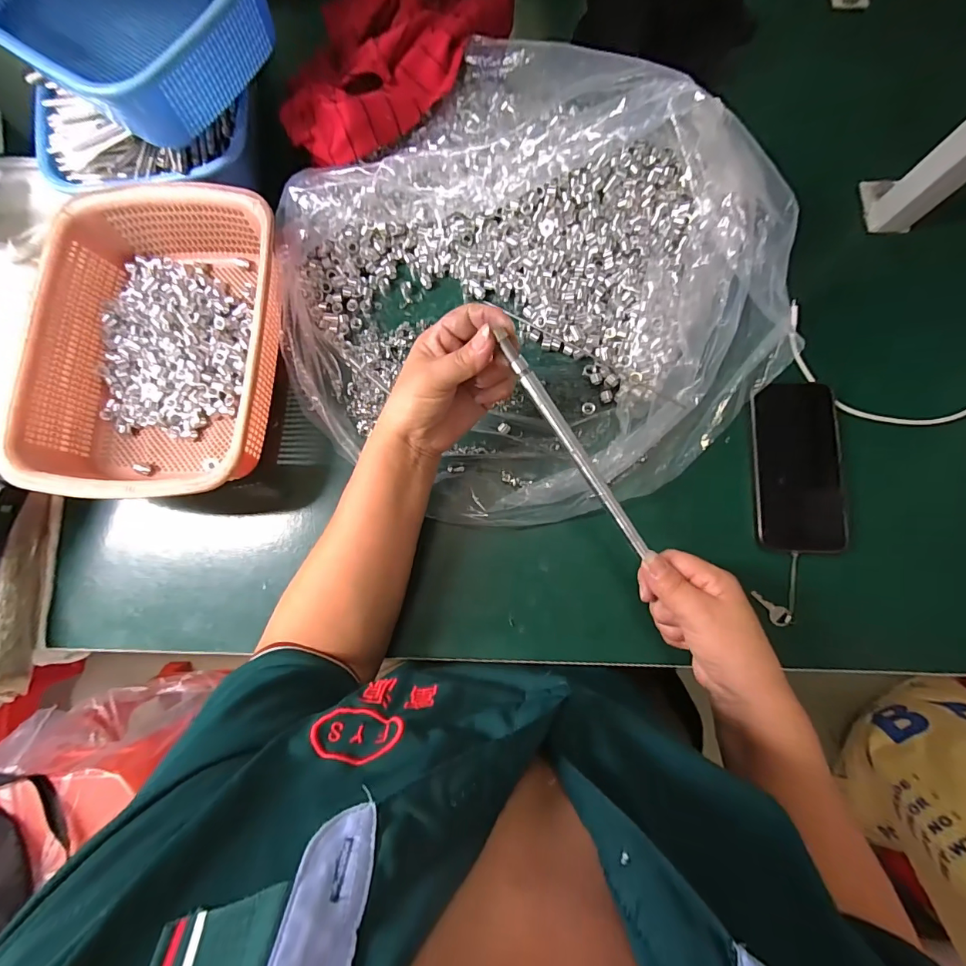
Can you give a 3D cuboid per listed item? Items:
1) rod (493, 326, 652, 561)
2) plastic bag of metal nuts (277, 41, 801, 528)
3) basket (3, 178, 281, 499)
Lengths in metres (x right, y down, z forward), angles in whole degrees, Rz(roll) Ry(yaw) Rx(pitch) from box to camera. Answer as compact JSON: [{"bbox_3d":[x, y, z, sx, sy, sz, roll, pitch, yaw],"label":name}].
[{"bbox_3d":[0.070,-0.025,0.329,0.010,0.007,0.193,-36,100,-3],"label":"rod"},{"bbox_3d":[0.049,-0.197,0.411,0.483,0.074,0.442,-34,82,-3],"label":"plastic bag of metal nuts"},{"bbox_3d":[-0.300,-0.131,0.416,0.216,0.076,0.294,4,80,2],"label":"basket"}]

